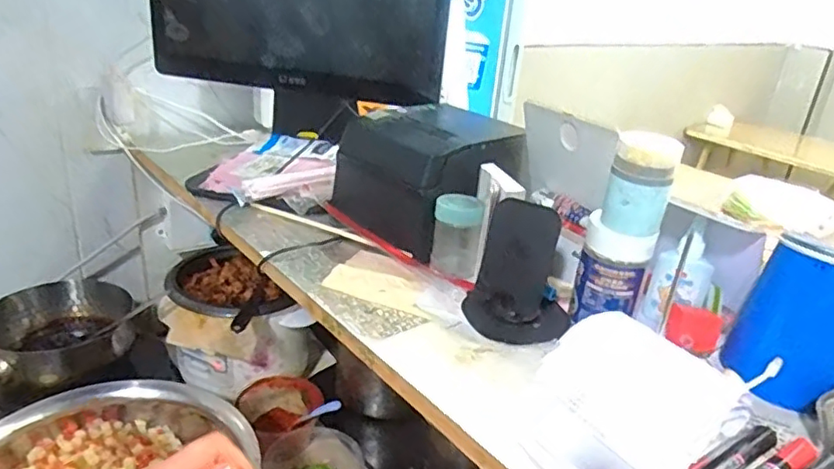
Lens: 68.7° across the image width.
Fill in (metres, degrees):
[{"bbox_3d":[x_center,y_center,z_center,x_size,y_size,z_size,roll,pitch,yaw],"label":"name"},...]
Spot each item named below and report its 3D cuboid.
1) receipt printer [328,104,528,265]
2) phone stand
[{"bbox_3d":[0.015,-0.069,0.673,0.151,0.109,0.164,-15,32,-37],"label":"receipt printer"},{"bbox_3d":[0.087,0.034,0.508,0.086,0.104,0.059,9,25,8],"label":"phone stand"}]

